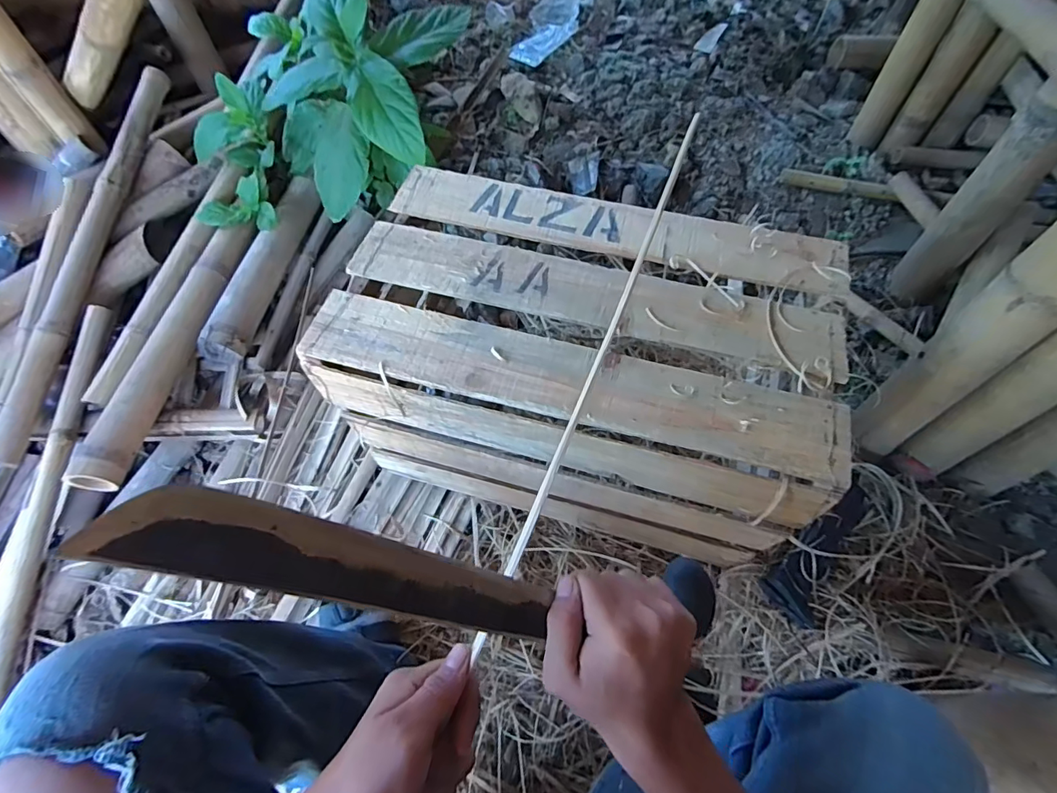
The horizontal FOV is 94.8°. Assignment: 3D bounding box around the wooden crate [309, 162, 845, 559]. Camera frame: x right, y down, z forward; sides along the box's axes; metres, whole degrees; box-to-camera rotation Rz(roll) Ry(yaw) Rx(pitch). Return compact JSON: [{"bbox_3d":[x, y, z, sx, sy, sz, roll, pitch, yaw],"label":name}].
[{"bbox_3d":[0.064,-0.047,0.697,0.585,0.303,0.349,15,61,8],"label":"wooden crate"}]

